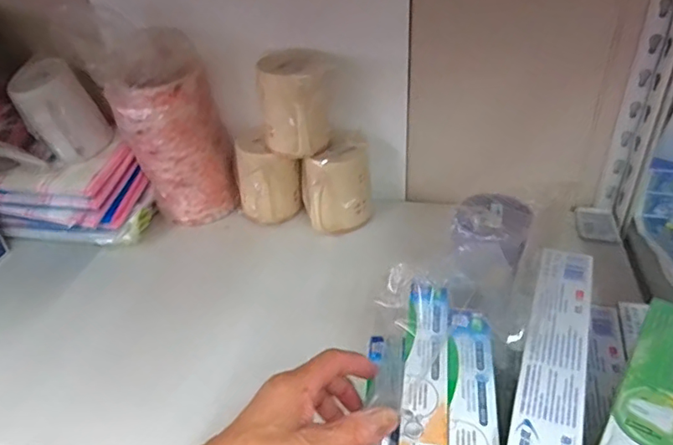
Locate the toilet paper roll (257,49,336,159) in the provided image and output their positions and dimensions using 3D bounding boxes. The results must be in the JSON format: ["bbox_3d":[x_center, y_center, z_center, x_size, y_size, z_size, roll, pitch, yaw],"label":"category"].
[{"bbox_3d":[-0.043,-0.142,0.644,0.089,0.115,0.083,-3,37,2],"label":"toilet paper roll"}]

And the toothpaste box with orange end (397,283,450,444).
[{"bbox_3d":[0.070,0.123,0.416,0.035,0.038,0.176,4,42,10],"label":"toothpaste box with orange end"}]

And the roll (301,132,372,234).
[{"bbox_3d":[0.001,-0.047,0.690,0.088,0.101,0.093,-2,37,2],"label":"roll"}]

